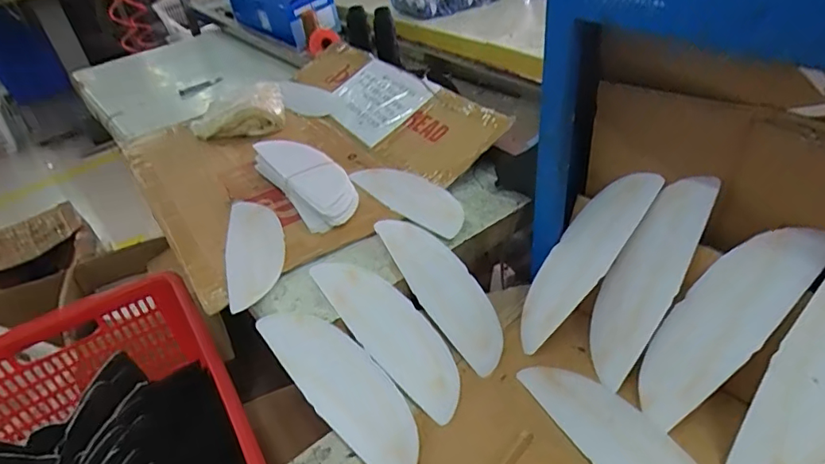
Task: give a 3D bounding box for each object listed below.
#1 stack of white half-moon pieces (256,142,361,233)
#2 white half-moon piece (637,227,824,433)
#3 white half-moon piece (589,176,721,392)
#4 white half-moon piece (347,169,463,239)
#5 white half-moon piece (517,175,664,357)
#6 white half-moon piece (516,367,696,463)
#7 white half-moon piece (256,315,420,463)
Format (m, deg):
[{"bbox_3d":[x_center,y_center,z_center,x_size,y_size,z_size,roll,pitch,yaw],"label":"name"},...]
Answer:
[{"bbox_3d":[-0.155,-0.076,0.754,0.085,0.039,0.244,-28,43,-24],"label":"stack of white half-moon pieces"},{"bbox_3d":[0.271,0.081,0.465,0.010,0.204,0.069,19,21,-39],"label":"white half-moon piece"},{"bbox_3d":[0.226,0.046,0.512,0.064,0.211,0.017,31,15,38],"label":"white half-moon piece"},{"bbox_3d":[0.001,-0.049,0.717,0.078,0.010,0.203,-33,47,-31],"label":"white half-moon piece"},{"bbox_3d":[0.174,0.027,0.553,0.012,0.214,0.068,21,19,-41],"label":"white half-moon piece"},{"bbox_3d":[0.188,0.185,0.466,0.072,0.007,0.212,-23,41,-19],"label":"white half-moon piece"},{"bbox_3d":[-0.067,0.152,0.523,0.072,0.010,0.214,-34,62,-29],"label":"white half-moon piece"}]

